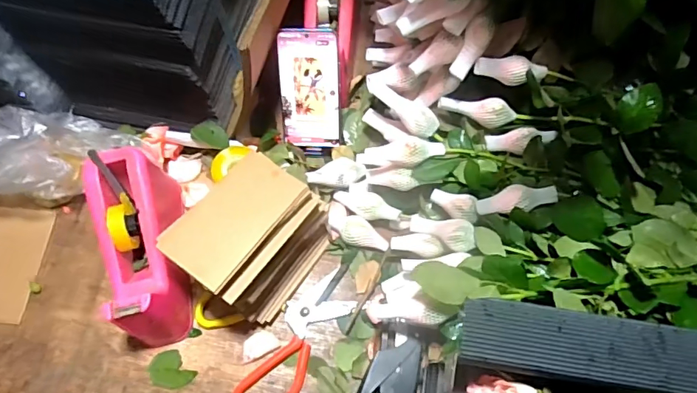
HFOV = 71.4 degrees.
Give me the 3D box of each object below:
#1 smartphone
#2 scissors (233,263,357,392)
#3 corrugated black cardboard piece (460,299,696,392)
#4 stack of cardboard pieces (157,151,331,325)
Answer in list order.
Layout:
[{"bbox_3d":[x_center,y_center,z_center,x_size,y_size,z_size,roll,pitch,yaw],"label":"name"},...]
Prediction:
[{"bbox_3d":[-0.047,-0.131,0.596,0.072,0.145,0.012,-1,28,0],"label":"smartphone"},{"bbox_3d":[-0.056,0.159,0.543,0.066,0.011,0.191,32,71,13],"label":"scissors"},{"bbox_3d":[0.192,0.115,0.370,0.207,0.010,0.049,8,67,3],"label":"corrugated black cardboard piece"},{"bbox_3d":[-0.103,0.044,0.531,0.117,0.118,0.151,32,71,13],"label":"stack of cardboard pieces"}]

